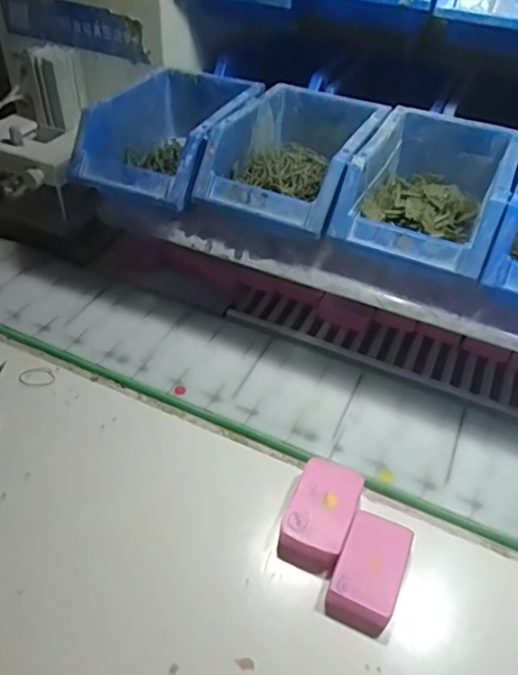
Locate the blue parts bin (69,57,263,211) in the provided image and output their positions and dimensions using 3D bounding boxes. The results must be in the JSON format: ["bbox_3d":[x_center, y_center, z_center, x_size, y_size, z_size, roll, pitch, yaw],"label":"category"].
[{"bbox_3d":[-0.084,-0.200,0.539,0.130,0.068,0.186,17,45,13],"label":"blue parts bin"}]

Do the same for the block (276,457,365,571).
[{"bbox_3d":[0.046,0.130,0.409,0.046,0.018,0.078,20,46,15],"label":"block"}]

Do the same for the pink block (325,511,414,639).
[{"bbox_3d":[0.077,0.161,0.380,0.043,0.019,0.074,21,46,16],"label":"pink block"}]

